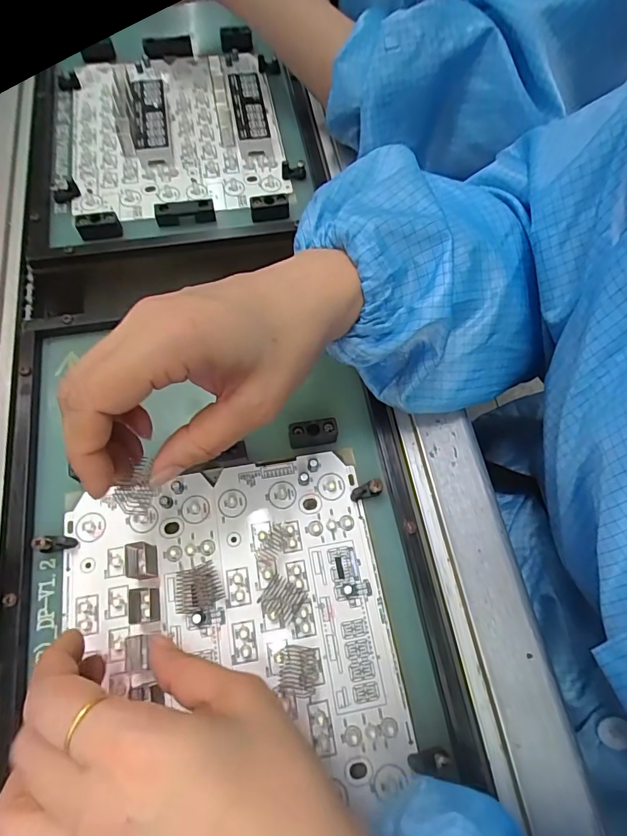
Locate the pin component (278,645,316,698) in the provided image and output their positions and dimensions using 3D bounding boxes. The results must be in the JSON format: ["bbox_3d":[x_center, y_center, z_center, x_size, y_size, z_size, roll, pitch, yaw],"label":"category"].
[{"bbox_3d":[-0.008,0.134,0.247,0.019,0.004,0.024,2,67,-1],"label":"pin component"}]

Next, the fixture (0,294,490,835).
[{"bbox_3d":[-0.052,0.085,0.261,0.232,0.018,0.345,-9,67,-5],"label":"fixture"}]

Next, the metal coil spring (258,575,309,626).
[{"bbox_3d":[-0.017,0.102,0.260,0.023,0.004,0.019,31,70,11],"label":"metal coil spring"}]

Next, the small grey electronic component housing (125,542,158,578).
[{"bbox_3d":[-0.099,0.081,0.265,0.018,0.004,0.020,-8,67,-5],"label":"small grey electronic component housing"}]

